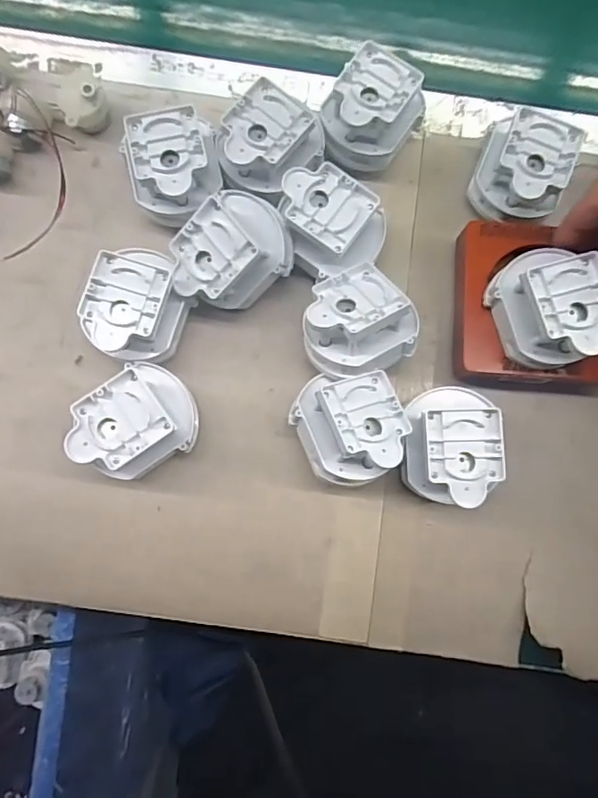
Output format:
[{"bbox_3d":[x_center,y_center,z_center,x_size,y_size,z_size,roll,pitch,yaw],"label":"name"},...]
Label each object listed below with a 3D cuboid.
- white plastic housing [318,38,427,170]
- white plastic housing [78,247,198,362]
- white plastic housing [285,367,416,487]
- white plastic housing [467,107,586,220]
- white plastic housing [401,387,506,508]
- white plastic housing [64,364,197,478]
[{"bbox_3d":[0.046,-0.185,0.341,0.053,0.050,0.061,38,83,3],"label":"white plastic housing"},{"bbox_3d":[-0.099,-0.056,0.319,0.051,0.047,0.067,24,83,1],"label":"white plastic housing"},{"bbox_3d":[0.032,0.016,0.312,0.064,0.057,0.067,-26,85,-5],"label":"white plastic housing"},{"bbox_3d":[0.146,-0.147,0.339,0.062,0.051,0.057,18,82,0],"label":"white plastic housing"},{"bbox_3d":[0.092,0.030,0.316,0.055,0.049,0.069,3,83,-2],"label":"white plastic housing"},{"bbox_3d":[-0.097,0.017,0.310,0.067,0.048,0.053,-32,85,-6],"label":"white plastic housing"}]

